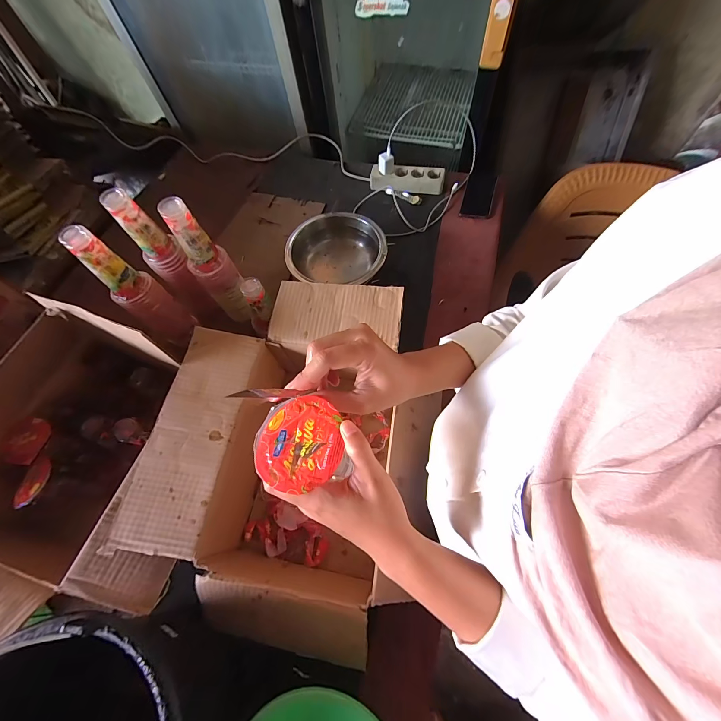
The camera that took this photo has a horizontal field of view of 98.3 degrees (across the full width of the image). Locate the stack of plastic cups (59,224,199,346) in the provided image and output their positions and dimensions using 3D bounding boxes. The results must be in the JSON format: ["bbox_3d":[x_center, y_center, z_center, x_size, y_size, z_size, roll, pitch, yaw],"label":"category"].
[{"bbox_3d":[-0.404,-0.126,0.583,0.067,0.272,0.061,-13,64,-3],"label":"stack of plastic cups"}]

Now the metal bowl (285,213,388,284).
[{"bbox_3d":[-0.053,-0.246,0.736,0.222,0.083,0.197,2,65,4],"label":"metal bowl"}]

